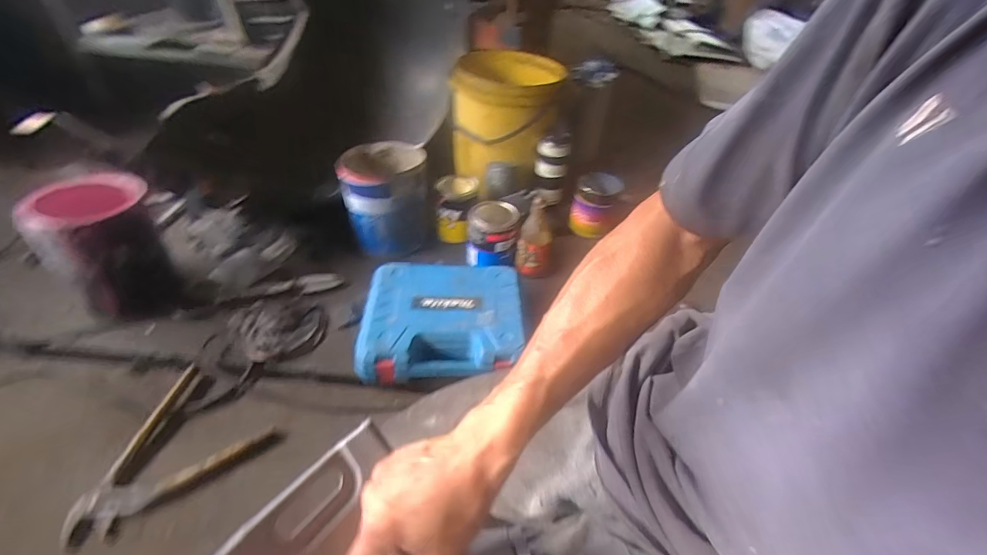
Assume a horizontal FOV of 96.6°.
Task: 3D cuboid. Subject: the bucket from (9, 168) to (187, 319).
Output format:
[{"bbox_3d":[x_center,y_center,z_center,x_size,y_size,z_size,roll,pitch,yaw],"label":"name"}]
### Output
[{"bbox_3d":[-0.682,-0.050,0.788,0.163,0.204,0.162,-18,46,-24],"label":"bucket"}]

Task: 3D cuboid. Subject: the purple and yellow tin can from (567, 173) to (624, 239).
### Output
[{"bbox_3d":[0.251,-0.175,1.085,0.109,0.136,0.094,12,42,8],"label":"purple and yellow tin can"}]

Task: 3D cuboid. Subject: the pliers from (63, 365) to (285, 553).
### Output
[{"bbox_3d":[-0.463,0.253,0.611,0.193,0.019,0.231,24,45,20],"label":"pliers"}]

